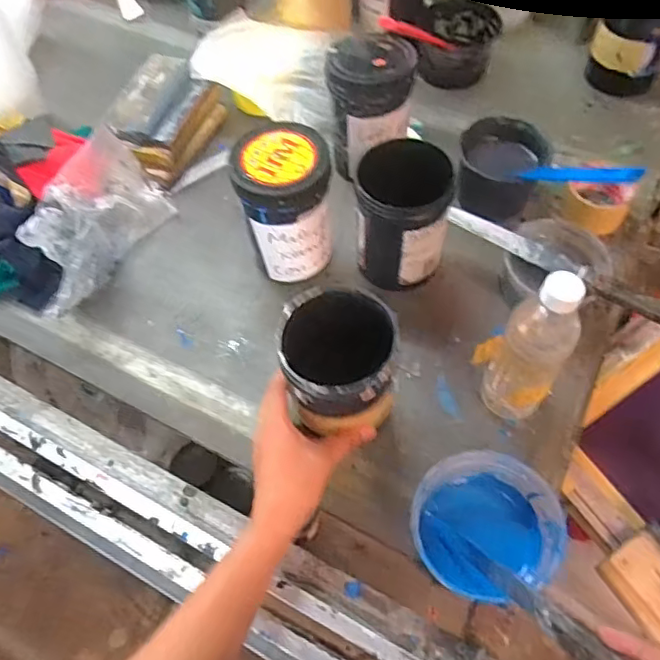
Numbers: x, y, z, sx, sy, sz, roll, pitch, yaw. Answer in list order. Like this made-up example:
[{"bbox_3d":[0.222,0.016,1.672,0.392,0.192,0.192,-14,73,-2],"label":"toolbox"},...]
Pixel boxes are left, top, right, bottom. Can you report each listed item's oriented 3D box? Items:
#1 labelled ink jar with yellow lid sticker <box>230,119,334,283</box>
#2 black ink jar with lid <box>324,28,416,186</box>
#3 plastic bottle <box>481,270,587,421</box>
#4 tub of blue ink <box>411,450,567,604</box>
[{"bbox_3d":[-0.048,-0.146,0.683,0.100,0.180,0.107,-1,60,2],"label":"labelled ink jar with yellow lid sticker"},{"bbox_3d":[0.053,-0.292,0.742,0.101,0.160,0.105,-1,60,2],"label":"black ink jar with lid"},{"bbox_3d":[0.197,0.021,0.552,0.063,0.213,0.063,-1,60,2],"label":"plastic bottle"},{"bbox_3d":[0.141,0.183,0.534,0.125,0.066,0.122,-1,60,2],"label":"tub of blue ink"}]

